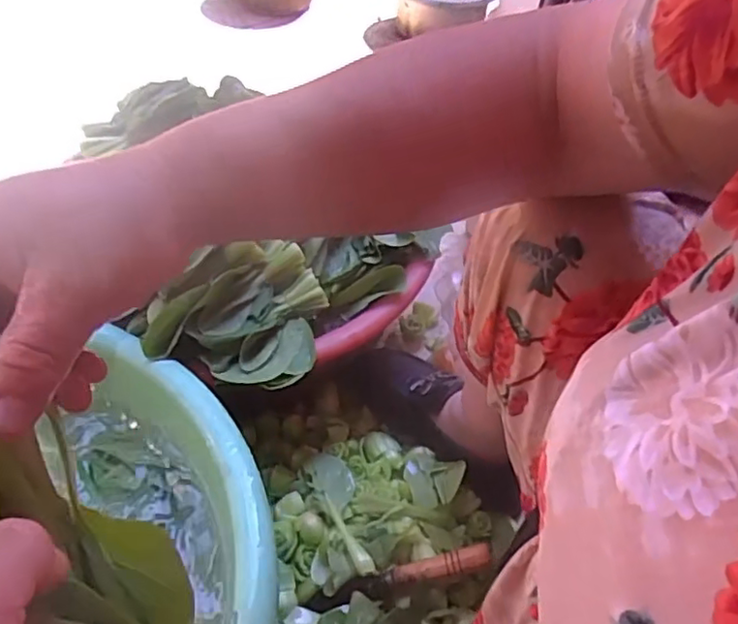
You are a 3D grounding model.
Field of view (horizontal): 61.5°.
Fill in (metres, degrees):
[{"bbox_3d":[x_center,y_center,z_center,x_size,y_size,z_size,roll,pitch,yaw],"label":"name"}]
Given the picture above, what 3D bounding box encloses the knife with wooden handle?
[{"bbox_3d":[0.026,0.255,0.595,0.183,0.025,0.026,-18,48,6],"label":"knife with wooden handle"}]

